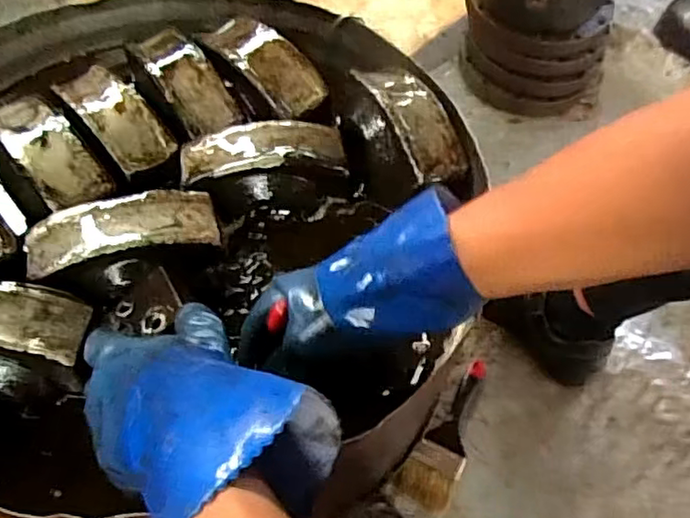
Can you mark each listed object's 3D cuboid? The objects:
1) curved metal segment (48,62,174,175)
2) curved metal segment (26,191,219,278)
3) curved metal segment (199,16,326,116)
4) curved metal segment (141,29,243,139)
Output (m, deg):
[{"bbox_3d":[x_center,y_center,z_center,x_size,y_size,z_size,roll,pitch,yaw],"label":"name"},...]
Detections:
[{"bbox_3d":[-0.231,-0.144,0.609,0.058,0.029,0.142,-37,65,-24],"label":"curved metal segment"},{"bbox_3d":[-0.193,-0.031,0.522,0.158,0.028,0.063,-11,57,-10],"label":"curved metal segment"},{"bbox_3d":[-0.088,-0.209,0.651,0.063,0.037,0.155,-34,64,-22],"label":"curved metal segment"},{"bbox_3d":[-0.165,-0.186,0.636,0.056,0.021,0.148,-28,70,-20],"label":"curved metal segment"}]

